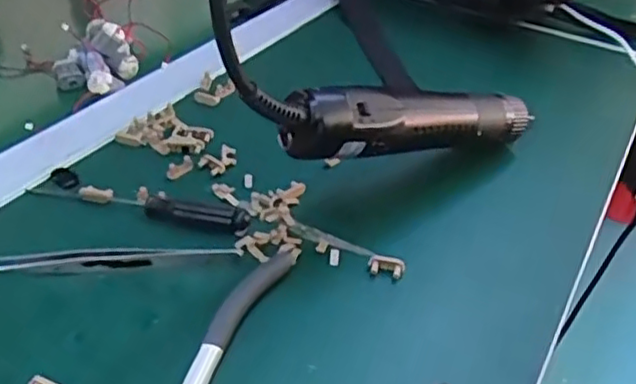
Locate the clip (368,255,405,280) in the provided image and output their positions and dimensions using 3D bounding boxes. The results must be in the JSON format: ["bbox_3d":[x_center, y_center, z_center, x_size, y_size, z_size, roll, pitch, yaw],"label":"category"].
[{"bbox_3d":[0.037,0.041,0.354,0.019,0.011,0.008,12,38,6],"label":"clip"}]

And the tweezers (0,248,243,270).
[{"bbox_3d":[-0.108,0.034,0.341,0.131,0.010,0.011,1,38,-8],"label":"tweezers"}]

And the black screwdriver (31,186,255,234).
[{"bbox_3d":[-0.103,0.005,0.374,0.130,0.012,0.014,13,38,7],"label":"black screwdriver"}]

